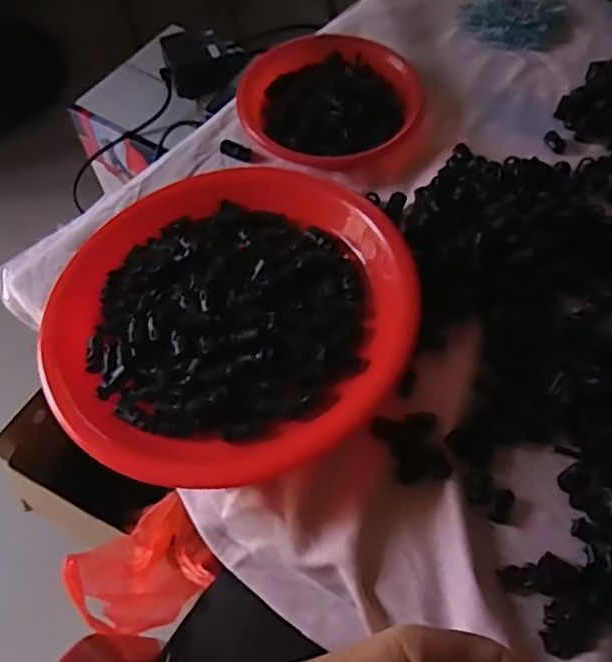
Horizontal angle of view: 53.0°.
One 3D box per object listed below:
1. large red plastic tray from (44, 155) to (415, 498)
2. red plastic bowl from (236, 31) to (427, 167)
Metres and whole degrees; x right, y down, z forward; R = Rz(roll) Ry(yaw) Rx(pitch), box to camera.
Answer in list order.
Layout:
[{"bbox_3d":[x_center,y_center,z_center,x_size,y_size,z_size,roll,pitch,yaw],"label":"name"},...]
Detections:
[{"bbox_3d":[-0.056,-0.019,0.442,0.248,0.042,0.251,-24,62,-12],"label":"large red plastic tray"},{"bbox_3d":[0.015,-0.212,0.549,0.142,0.030,0.157,-34,65,-17],"label":"red plastic bowl"}]

